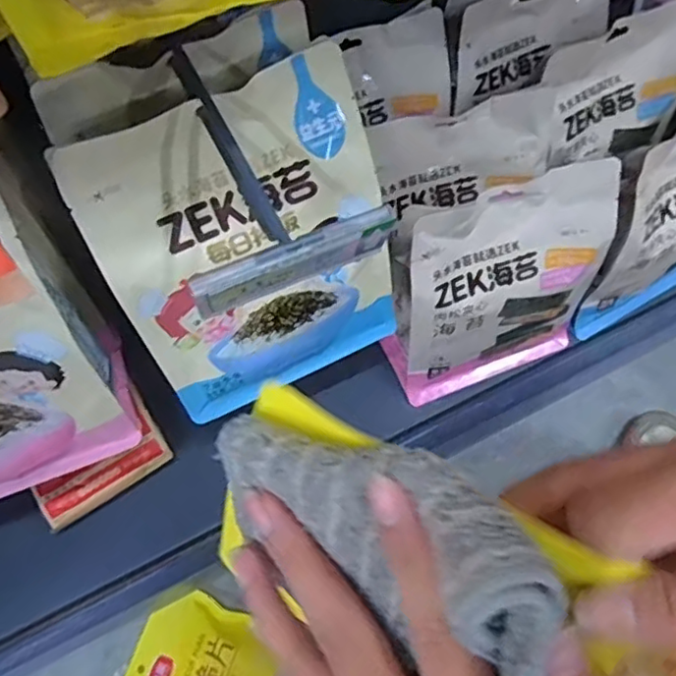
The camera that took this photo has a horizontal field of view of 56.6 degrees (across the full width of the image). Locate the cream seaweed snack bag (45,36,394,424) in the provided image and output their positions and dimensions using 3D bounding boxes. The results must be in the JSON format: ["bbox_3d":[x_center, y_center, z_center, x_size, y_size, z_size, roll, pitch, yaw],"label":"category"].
[{"bbox_3d":[-0.057,-0.056,0.462,0.201,0.246,0.029,-27,41,-9],"label":"cream seaweed snack bag"}]

